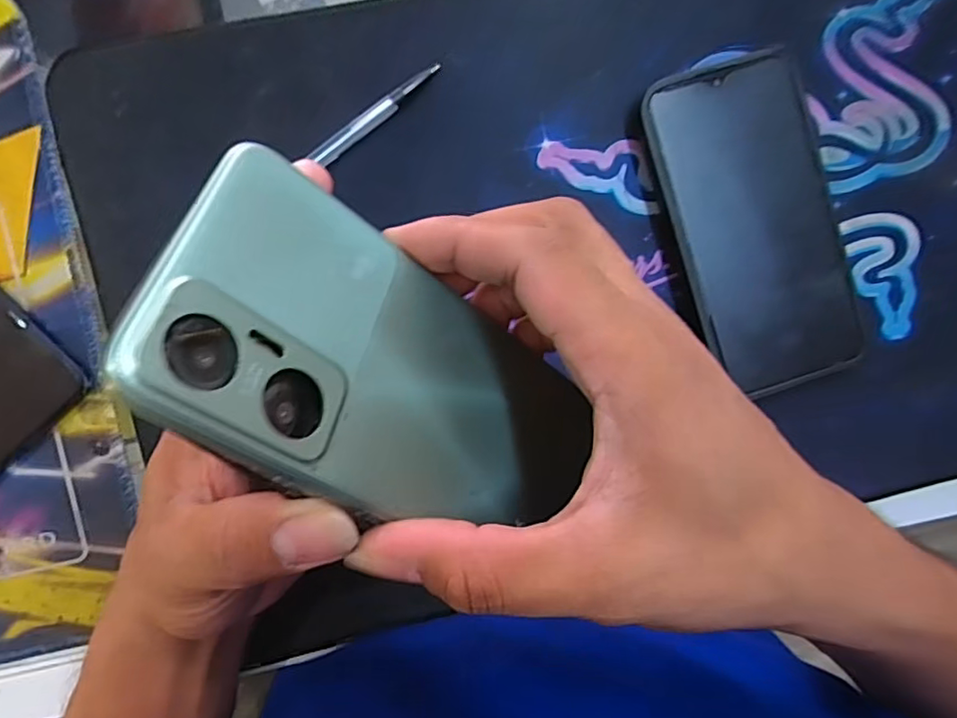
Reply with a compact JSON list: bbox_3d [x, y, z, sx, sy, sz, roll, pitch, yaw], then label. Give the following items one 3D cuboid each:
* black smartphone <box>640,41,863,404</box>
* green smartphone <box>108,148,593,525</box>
[{"bbox_3d":[0.135,-0.064,0.286,0.078,0.017,0.152,-18,92,-5],"label":"black smartphone"},{"bbox_3d":[-0.018,0.007,0.169,0.139,0.012,0.075,35,55,-35],"label":"green smartphone"}]

